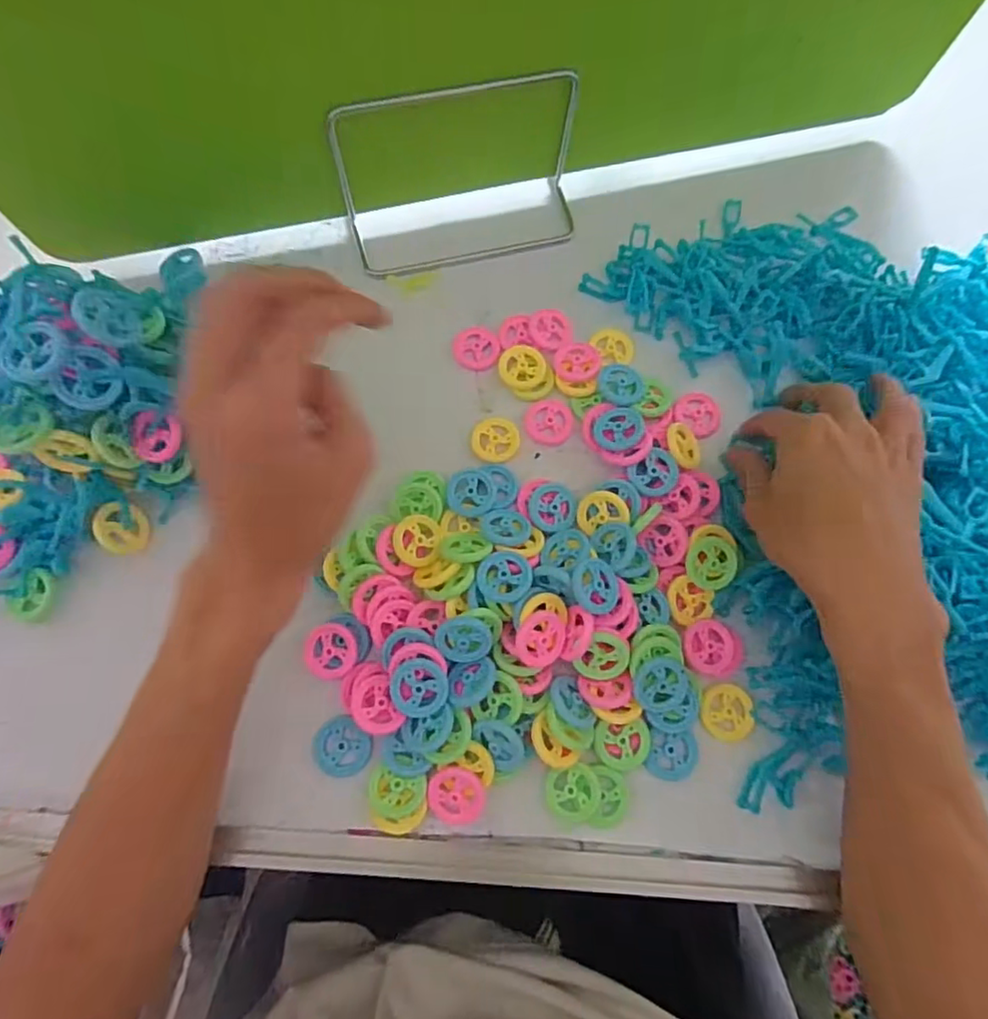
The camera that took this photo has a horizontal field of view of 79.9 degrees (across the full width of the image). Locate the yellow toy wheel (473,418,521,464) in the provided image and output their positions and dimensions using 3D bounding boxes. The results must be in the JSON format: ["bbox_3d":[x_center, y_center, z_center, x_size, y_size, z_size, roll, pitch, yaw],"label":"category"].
[{"bbox_3d":[0.001,-0.043,0.363,0.029,0.004,0.030,0,73,0],"label":"yellow toy wheel"}]

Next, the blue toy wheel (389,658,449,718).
[{"bbox_3d":[-0.039,0.092,0.304,0.029,0.004,0.029,0,73,0],"label":"blue toy wheel"}]

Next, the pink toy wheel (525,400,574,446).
[{"bbox_3d":[0.035,-0.055,0.369,0.030,0.004,0.030,0,73,0],"label":"pink toy wheel"}]

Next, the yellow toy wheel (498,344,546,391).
[{"bbox_3d":[0.018,-0.090,0.374,0.029,0.005,0.030,0,74,-1],"label":"yellow toy wheel"}]

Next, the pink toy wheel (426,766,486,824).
[{"bbox_3d":[-0.019,0.148,0.305,0.029,0.009,0.027,0,73,0],"label":"pink toy wheel"}]

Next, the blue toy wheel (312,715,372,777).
[{"bbox_3d":[-0.081,0.127,0.313,0.030,0.004,0.028,0,73,0],"label":"blue toy wheel"}]

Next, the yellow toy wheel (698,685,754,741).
[{"bbox_3d":[0.127,0.112,0.324,0.028,0.006,0.030,0,73,0],"label":"yellow toy wheel"}]

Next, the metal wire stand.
[{"bbox_3d":[-0.019,-0.207,0.372,0.153,0.093,0.051,-14,74,-5],"label":"metal wire stand"}]

